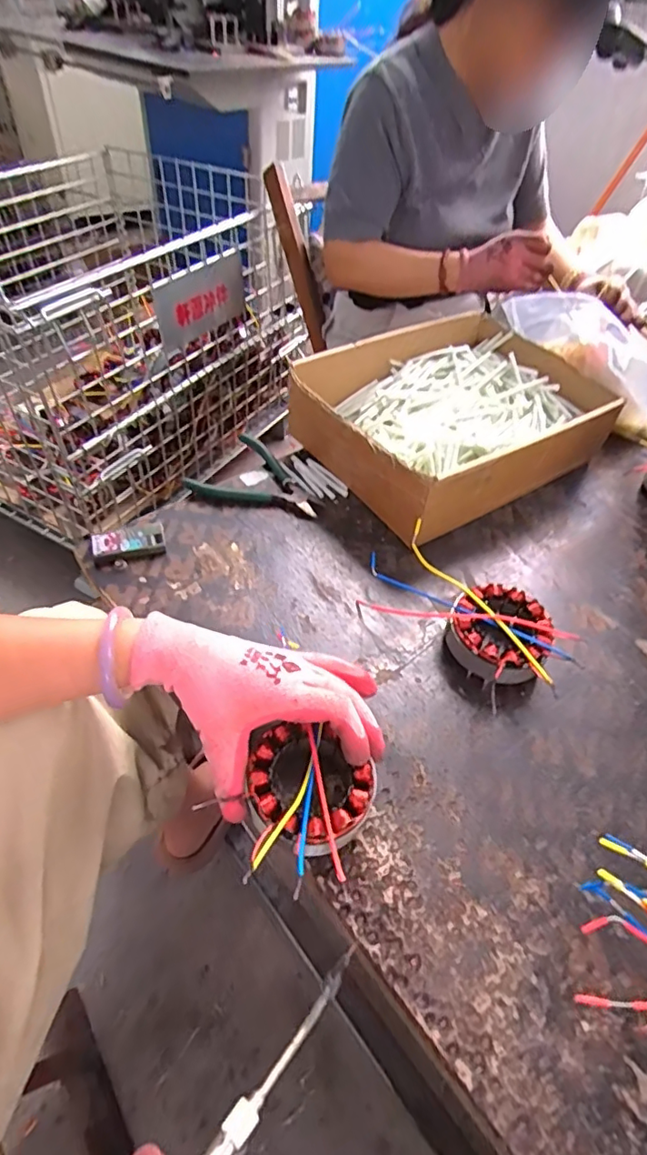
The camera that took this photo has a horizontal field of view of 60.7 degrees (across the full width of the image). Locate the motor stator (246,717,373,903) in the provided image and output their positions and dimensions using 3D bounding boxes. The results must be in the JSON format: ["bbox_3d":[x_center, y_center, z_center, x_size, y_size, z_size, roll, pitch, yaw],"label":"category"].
[{"bbox_3d":[-0.009,0.149,0.372,0.083,0.039,0.092,3,49,-2],"label":"motor stator"}]

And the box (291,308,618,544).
[{"bbox_3d":[0.151,-0.192,0.656,0.321,0.086,0.238,-26,56,-25],"label":"box"}]

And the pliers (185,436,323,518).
[{"bbox_3d":[-0.068,-0.121,0.621,0.142,0.016,0.105,12,49,5],"label":"pliers"}]

